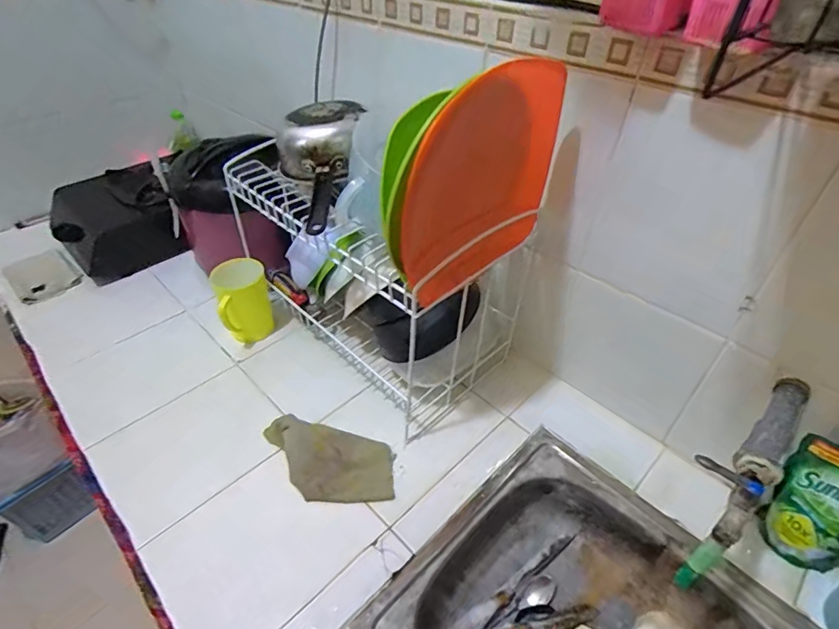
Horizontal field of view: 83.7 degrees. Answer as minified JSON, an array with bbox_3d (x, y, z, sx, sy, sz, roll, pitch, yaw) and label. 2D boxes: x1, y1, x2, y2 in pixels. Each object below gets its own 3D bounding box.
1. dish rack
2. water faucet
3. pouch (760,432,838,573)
[{"bbox_3d":[-0.076,-0.073,0.767,0.434,0.312,0.247,31,50,30],"label":"dish rack"},{"bbox_3d":[0.325,0.150,0.474,0.054,0.092,0.245,33,63,31],"label":"water faucet"},{"bbox_3d":[0.457,0.221,0.535,0.032,0.164,0.101,-20,46,-22],"label":"pouch"}]

